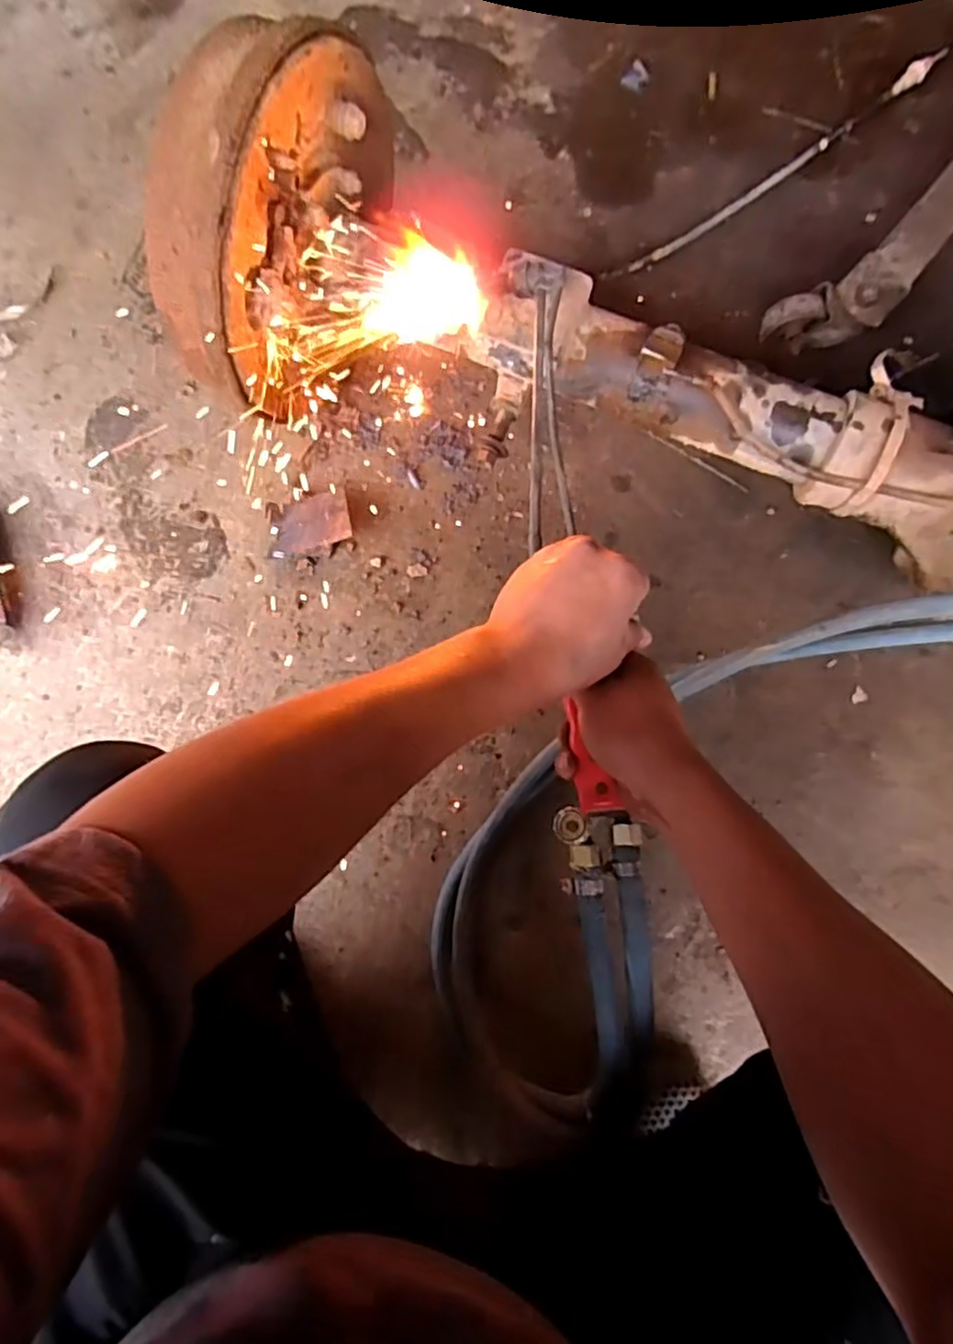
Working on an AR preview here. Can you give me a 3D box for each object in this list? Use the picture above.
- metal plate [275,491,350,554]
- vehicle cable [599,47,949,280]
[{"bbox_3d":[-0.181,-0.163,0.733,0.086,0.011,0.054,-15,87,5],"label":"metal plate"},{"bbox_3d":[0.359,-0.598,0.797,0.503,0.016,0.026,-35,84,-3],"label":"vehicle cable"}]

